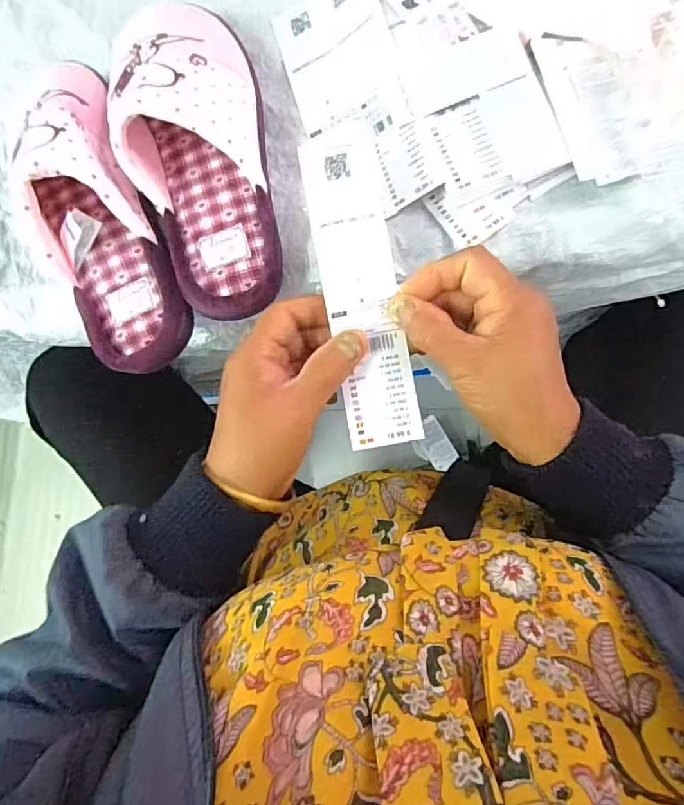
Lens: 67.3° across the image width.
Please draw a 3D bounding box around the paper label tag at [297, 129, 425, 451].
[{"bbox_3d":[0.012,-0.069,0.316,0.046,0.006,0.191,-9,90,2],"label":"paper label tag"}]

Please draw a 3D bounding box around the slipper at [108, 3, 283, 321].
[{"bbox_3d":[-0.103,-0.174,0.357,0.093,0.076,0.216,-9,84,8],"label":"slipper"}]

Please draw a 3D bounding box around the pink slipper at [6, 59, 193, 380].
[{"bbox_3d":[-0.179,-0.129,0.359,0.081,0.066,0.221,-19,97,7],"label":"pink slipper"}]

